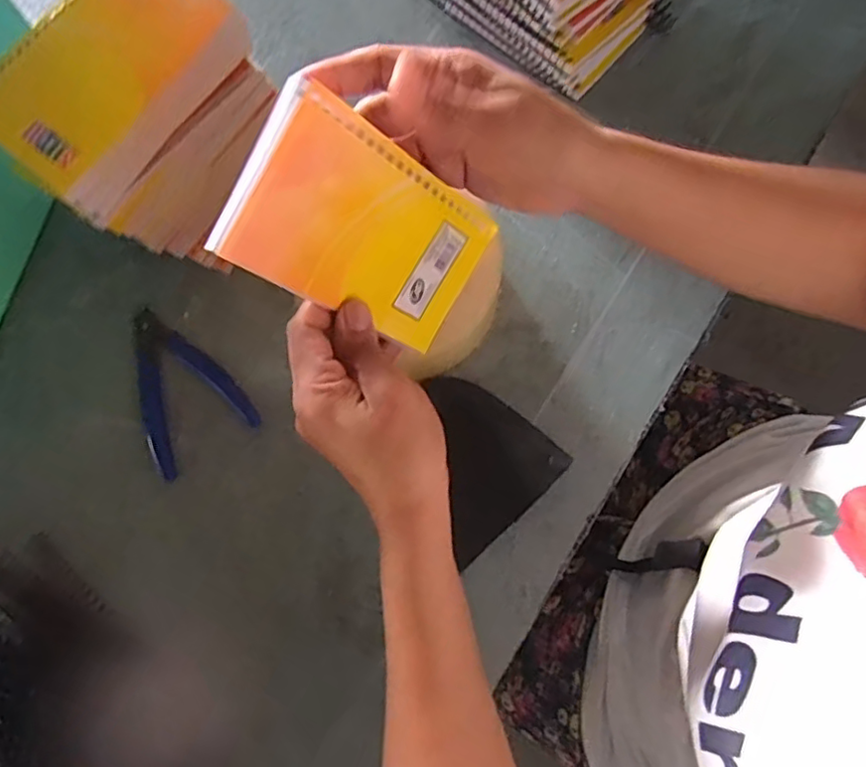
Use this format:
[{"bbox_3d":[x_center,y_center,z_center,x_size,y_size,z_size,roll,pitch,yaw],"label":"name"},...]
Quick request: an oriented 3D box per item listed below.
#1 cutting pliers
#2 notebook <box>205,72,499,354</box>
[{"bbox_3d":[-0.170,-0.003,0.415,0.073,0.010,0.111,-28,78,-5],"label":"cutting pliers"},{"bbox_3d":[-0.031,-0.072,0.297,0.016,0.129,0.078,41,103,45],"label":"notebook"}]

